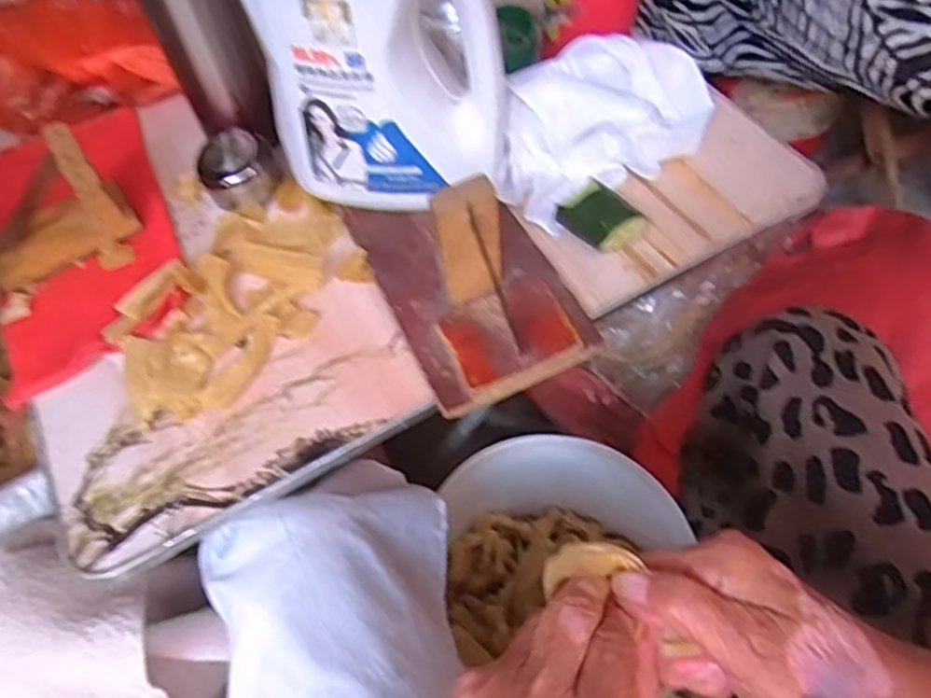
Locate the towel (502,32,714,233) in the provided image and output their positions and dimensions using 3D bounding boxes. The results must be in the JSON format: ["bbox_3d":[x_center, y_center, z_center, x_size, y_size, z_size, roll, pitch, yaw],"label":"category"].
[{"bbox_3d":[0.101,-0.181,0.539,0.179,0.070,0.110,-29,59,-15],"label":"towel"}]

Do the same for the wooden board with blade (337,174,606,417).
[{"bbox_3d":[-0.002,-0.075,0.456,0.117,0.099,0.196,-22,58,-11],"label":"wooden board with blade"}]

